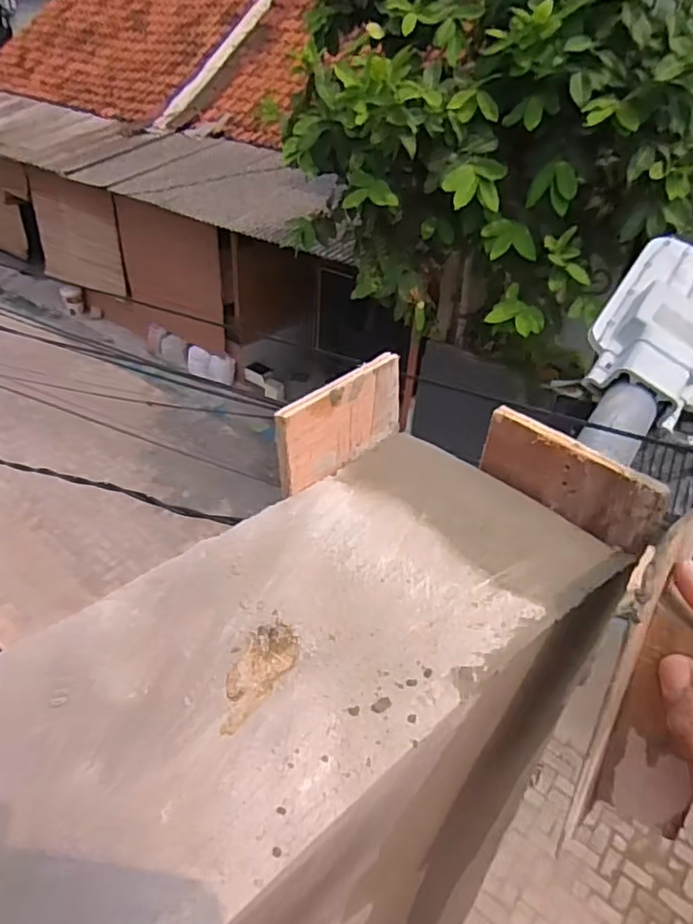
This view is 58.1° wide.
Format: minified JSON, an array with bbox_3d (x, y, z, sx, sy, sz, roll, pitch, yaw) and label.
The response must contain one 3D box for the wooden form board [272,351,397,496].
[{"bbox_3d":[-0.002,-0.022,0.357,0.005,0.052,0.101,22,39,35],"label":"wooden form board"}]

